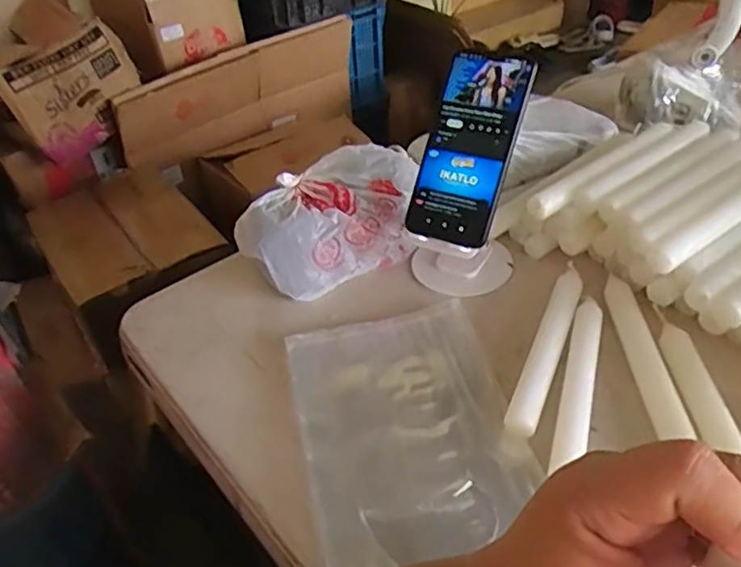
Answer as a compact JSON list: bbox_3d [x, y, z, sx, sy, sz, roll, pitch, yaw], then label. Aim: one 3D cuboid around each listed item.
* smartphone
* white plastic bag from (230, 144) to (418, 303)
[{"bbox_3d":[0.084,-0.114,0.539,0.076,0.162,0.009,18,3,27],"label":"smartphone"},{"bbox_3d":[-0.035,-0.064,0.608,0.171,0.076,0.108,-28,44,-25],"label":"white plastic bag"}]

